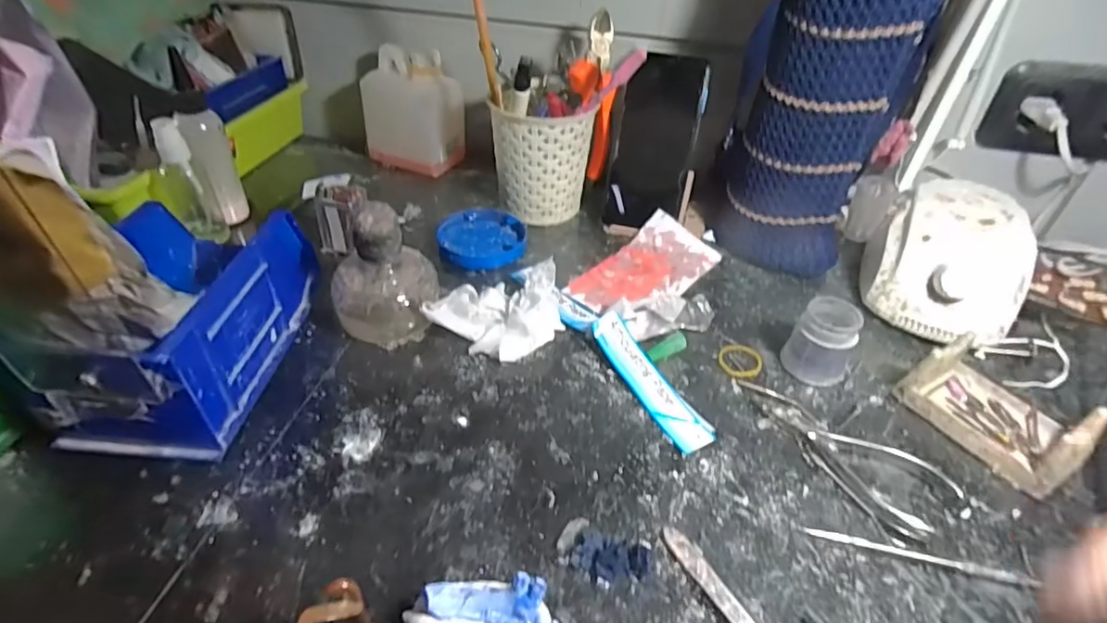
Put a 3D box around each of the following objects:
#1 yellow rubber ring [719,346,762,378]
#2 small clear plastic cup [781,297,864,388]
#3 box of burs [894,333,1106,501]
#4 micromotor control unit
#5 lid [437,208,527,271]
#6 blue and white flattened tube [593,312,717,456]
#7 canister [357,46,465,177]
[{"bbox_3d":[0.141,0.036,0.422,0.031,0.004,0.035,12,41,10],"label":"yellow rubber ring"},{"bbox_3d":[0.195,0.022,0.407,0.041,0.049,0.040,2,41,-2],"label":"small clear plastic cup"},{"bbox_3d":[0.293,0.065,0.369,0.067,0.040,0.096,-16,44,-21],"label":"box of burs"},{"bbox_3d":[0.323,-0.042,0.461,0.112,0.082,0.135,29,47,27],"label":"micromotor control unit"},{"bbox_3d":[-0.068,-0.072,0.527,0.080,0.014,0.082,2,41,-2],"label":"lid"},{"bbox_3d":[0.065,0.046,0.388,0.027,0.021,0.115,-19,45,-23],"label":"blue and white flattened tube"},{"bbox_3d":[-0.151,-0.220,0.614,0.087,0.121,0.072,21,44,20],"label":"canister"}]

